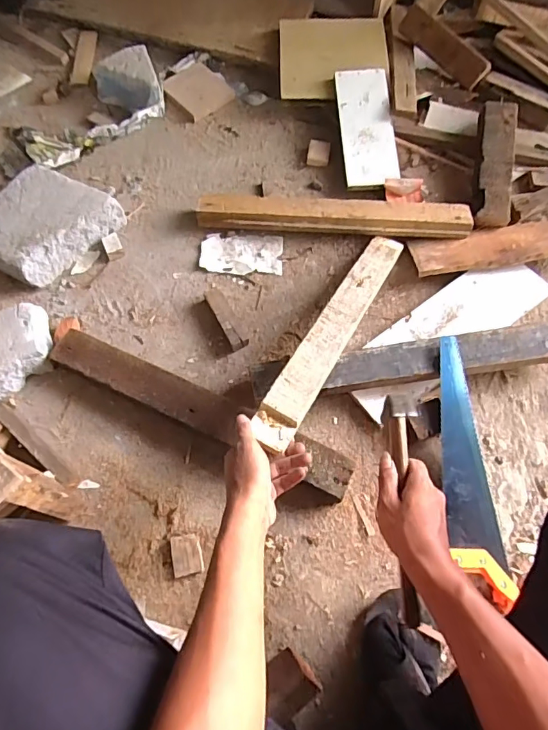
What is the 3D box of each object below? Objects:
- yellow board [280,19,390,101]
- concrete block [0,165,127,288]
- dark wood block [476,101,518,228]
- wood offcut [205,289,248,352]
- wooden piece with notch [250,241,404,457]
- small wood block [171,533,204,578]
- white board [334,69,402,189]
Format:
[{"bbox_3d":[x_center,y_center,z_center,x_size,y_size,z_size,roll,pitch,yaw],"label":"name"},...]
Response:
[{"bbox_3d":[0.125,-0.654,1.006,0.220,0.023,0.212,0,67,-1],"label":"yellow board"},{"bbox_3d":[-0.413,-0.252,0.857,0.182,0.072,0.222,36,71,13],"label":"concrete block"},{"bbox_3d":[0.418,-0.376,0.891,0.059,0.022,0.250,7,79,2],"label":"dark wood block"},{"bbox_3d":[-0.083,-0.078,0.810,0.028,0.028,0.118,-28,70,-12],"label":"wood offcut"},{"bbox_3d":[0.097,-0.067,0.711,0.056,0.027,0.463,27,52,10],"label":"wooden piece with notch"},{"bbox_3d":[-0.122,0.267,0.673,0.042,0.007,0.053,-11,68,-5],"label":"small wood block"},{"bbox_3d":[0.183,-0.473,0.944,0.103,0.010,0.265,-6,76,3],"label":"white board"}]

